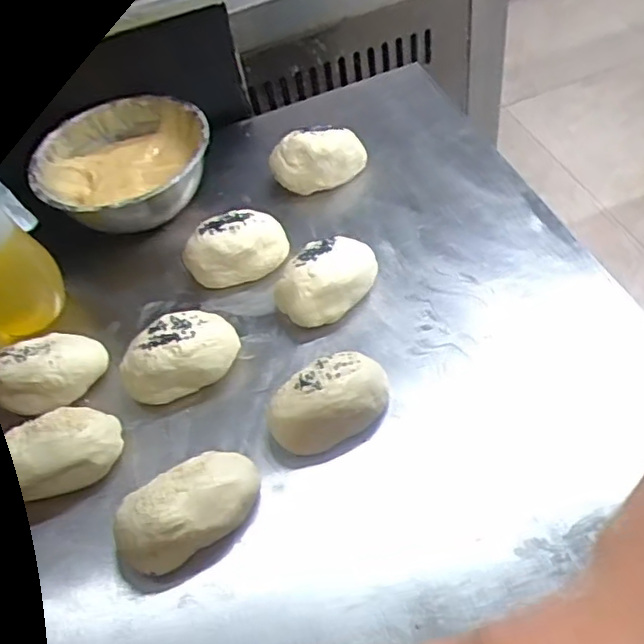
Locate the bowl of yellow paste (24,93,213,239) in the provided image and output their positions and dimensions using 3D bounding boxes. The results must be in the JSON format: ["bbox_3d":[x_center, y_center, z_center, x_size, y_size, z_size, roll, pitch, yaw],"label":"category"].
[{"bbox_3d":[-0.184,-0.151,0.646,0.156,0.061,0.162,-5,52,6],"label":"bowl of yellow paste"}]

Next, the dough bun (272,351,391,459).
[{"bbox_3d":[0.007,0.058,0.469,0.091,0.052,0.049,-22,52,-8],"label":"dough bun"}]

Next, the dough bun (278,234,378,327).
[{"bbox_3d":[0.005,-0.035,0.538,0.086,0.046,0.055,-39,56,-20],"label":"dough bun"}]

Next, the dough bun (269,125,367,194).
[{"bbox_3d":[-0.003,-0.158,0.629,0.089,0.043,0.049,-21,52,-6],"label":"dough bun"}]

